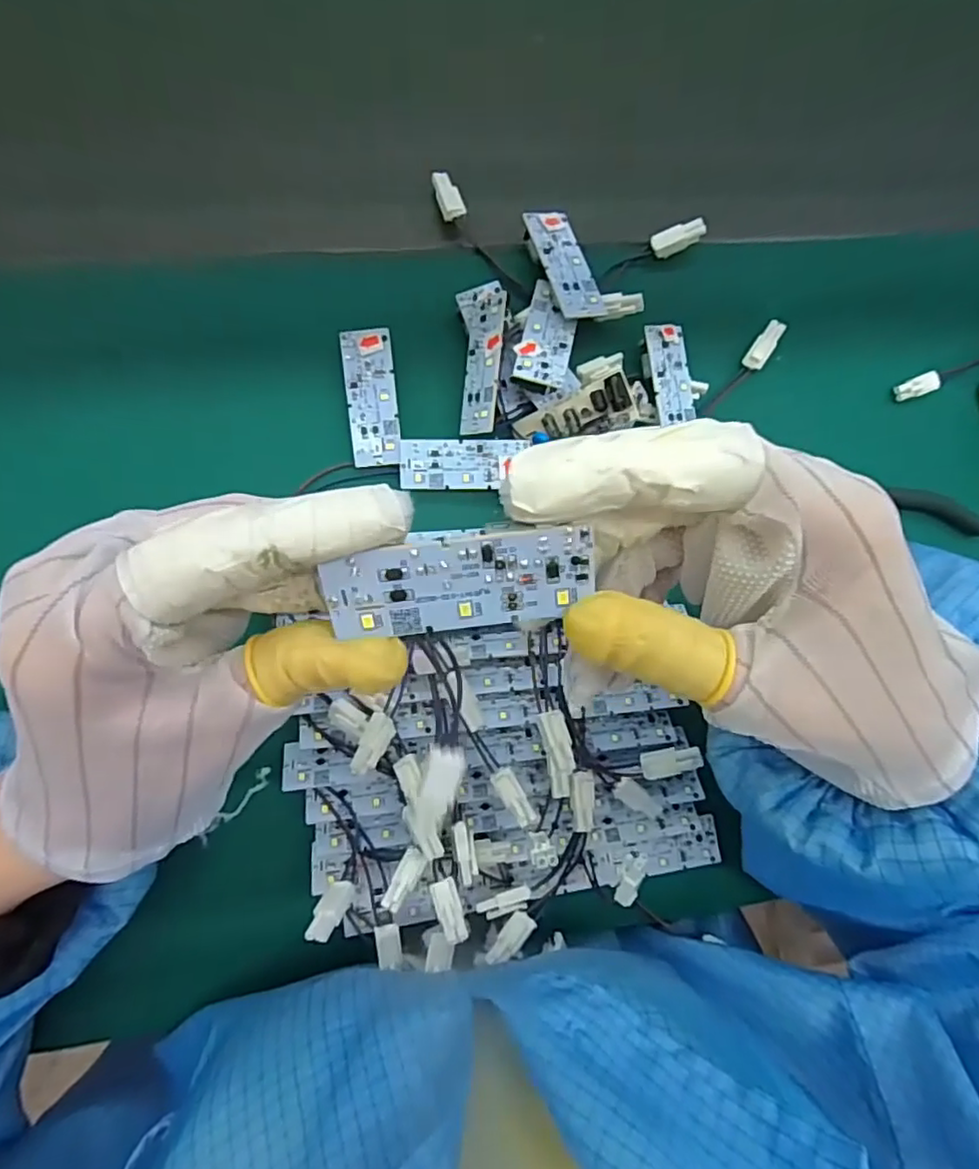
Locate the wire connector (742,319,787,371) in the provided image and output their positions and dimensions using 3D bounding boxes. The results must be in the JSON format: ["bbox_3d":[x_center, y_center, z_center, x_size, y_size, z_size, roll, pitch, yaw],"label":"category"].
[{"bbox_3d":[0.148,-0.129,0.339,0.010,0.005,0.028,32,102,-6],"label":"wire connector"}]

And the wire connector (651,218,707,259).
[{"bbox_3d":[0.097,-0.177,0.322,0.026,0.006,0.012,-19,91,13],"label":"wire connector"}]

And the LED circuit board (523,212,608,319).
[{"bbox_3d":[0.037,-0.158,0.311,0.024,0.006,0.062,-17,78,-9],"label":"LED circuit board"}]

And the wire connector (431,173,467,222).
[{"bbox_3d":[-0.021,-0.197,0.319,0.013,0.005,0.026,-17,91,-9],"label":"wire connector"}]

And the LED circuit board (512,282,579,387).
[{"bbox_3d":[0.028,-0.120,0.304,0.024,0.004,0.059,16,67,-1],"label":"LED circuit board"}]

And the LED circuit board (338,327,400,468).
[{"bbox_3d":[-0.058,-0.091,0.309,0.024,0.004,0.064,-4,99,-1],"label":"LED circuit board"}]

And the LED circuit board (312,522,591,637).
[{"bbox_3d":[-0.007,0.000,0.149,0.061,0.004,0.024,-6,118,-2],"label":"LED circuit board"}]

